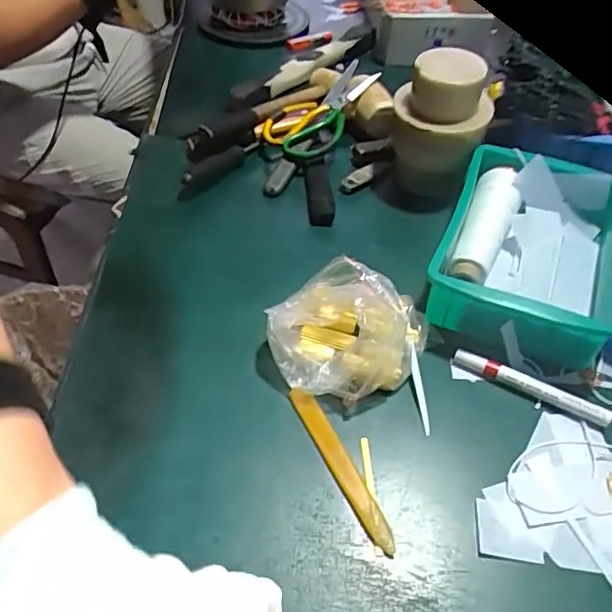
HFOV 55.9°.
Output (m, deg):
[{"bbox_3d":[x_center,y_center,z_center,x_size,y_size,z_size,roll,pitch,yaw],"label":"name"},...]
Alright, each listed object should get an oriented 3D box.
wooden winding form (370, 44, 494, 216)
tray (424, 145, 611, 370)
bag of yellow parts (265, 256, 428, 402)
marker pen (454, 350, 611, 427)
[{"bbox_3d":[0.149,-0.201,0.665,0.115,0.161,0.100,12,51,12],"label":"wooden winding form"},{"bbox_3d":[0.232,-0.058,0.600,0.175,0.074,0.236,20,53,18],"label":"tray"},{"bbox_3d":[0.036,0.021,0.533,0.144,0.080,0.123,11,51,11],"label":"bag of yellow parts"},{"bbox_3d":[0.204,0.073,0.526,0.139,0.016,0.016,22,53,19],"label":"marker pen"}]

